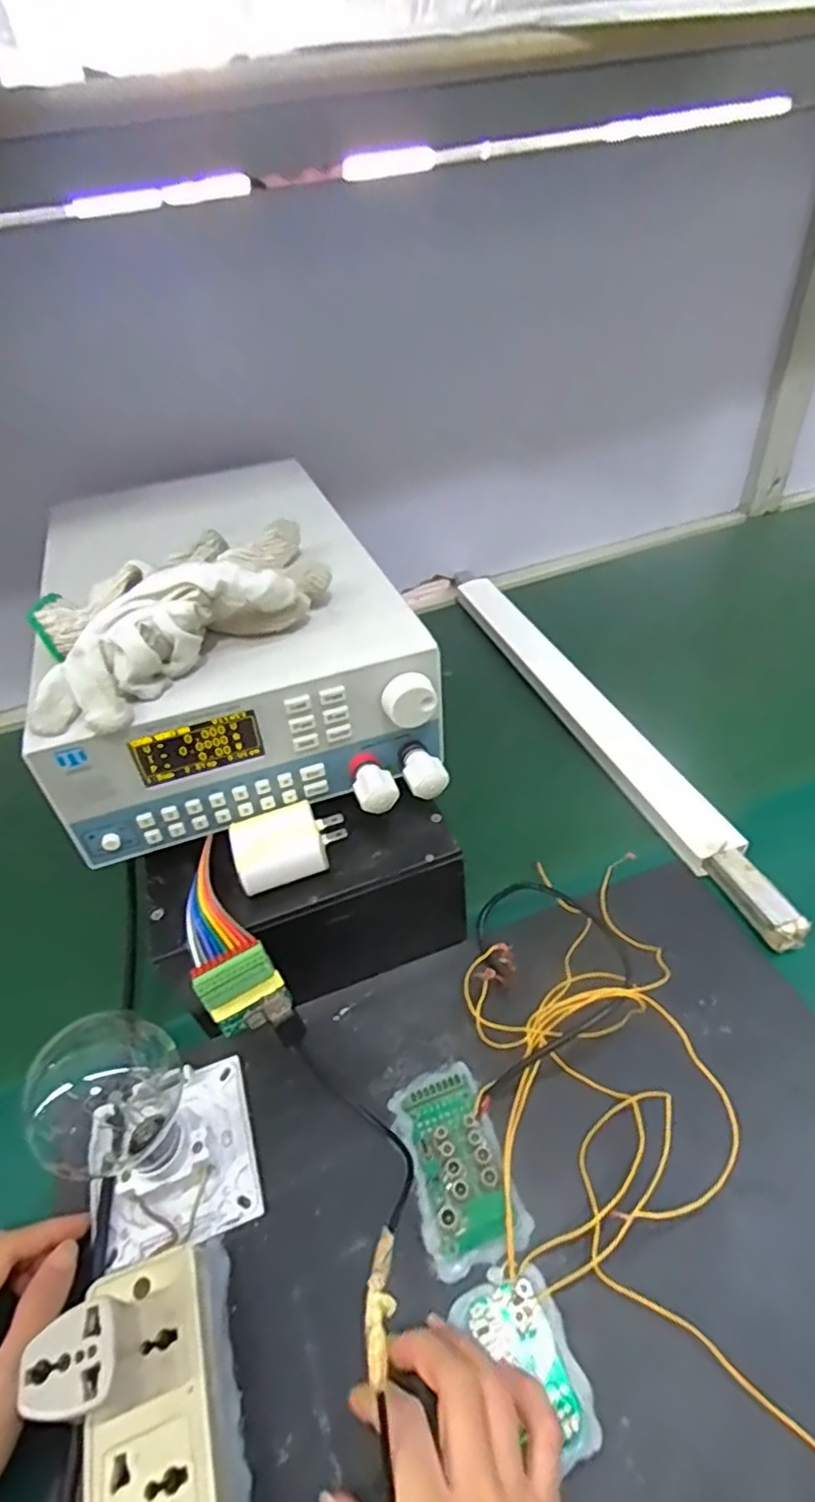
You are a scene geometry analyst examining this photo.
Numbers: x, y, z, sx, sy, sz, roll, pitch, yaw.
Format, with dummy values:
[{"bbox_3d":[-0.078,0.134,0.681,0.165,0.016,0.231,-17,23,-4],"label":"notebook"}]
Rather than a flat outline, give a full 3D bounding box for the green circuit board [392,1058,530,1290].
[{"bbox_3d":[0.024,0.217,0.352,0.051,0.017,0.091,-17,44,-10],"label":"green circuit board"}]

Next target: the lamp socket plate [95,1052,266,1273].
[{"bbox_3d":[-0.127,0.221,0.361,0.076,0.034,0.092,-17,44,-9],"label":"lamp socket plate"}]

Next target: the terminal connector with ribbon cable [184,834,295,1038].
[{"bbox_3d":[-0.102,0.107,0.362,0.040,0.022,0.103,-26,86,-18],"label":"terminal connector with ribbon cable"}]

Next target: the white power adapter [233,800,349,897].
[{"bbox_3d":[-0.067,0.053,0.378,0.061,0.025,0.042,-16,44,-8],"label":"white power adapter"}]

